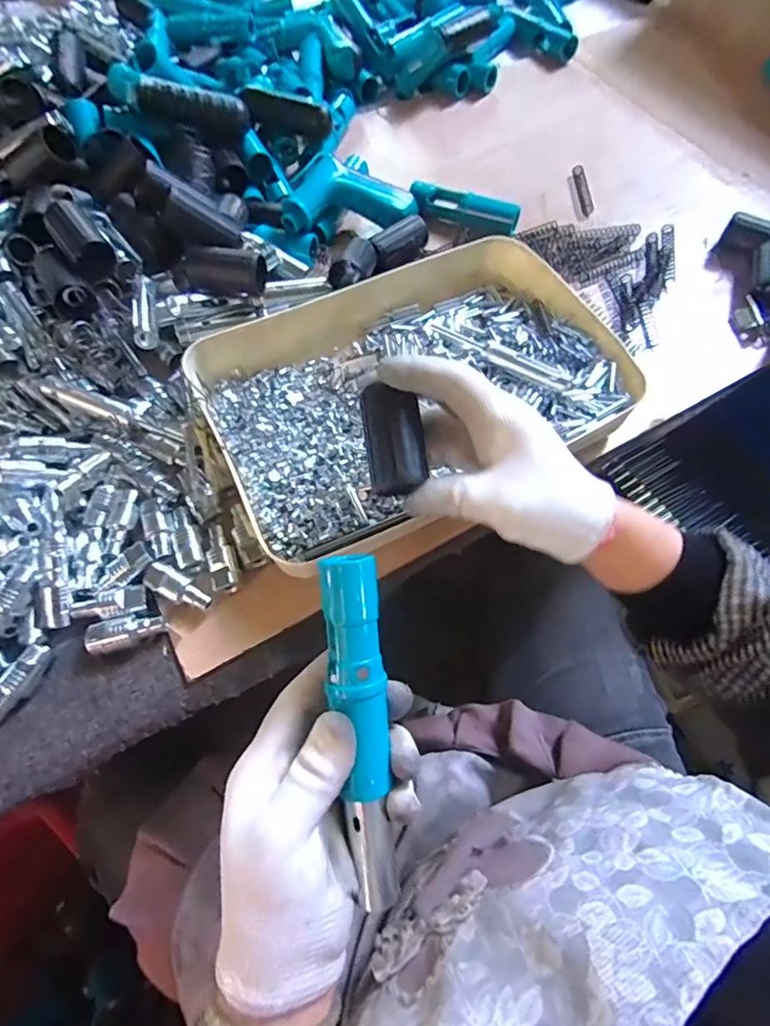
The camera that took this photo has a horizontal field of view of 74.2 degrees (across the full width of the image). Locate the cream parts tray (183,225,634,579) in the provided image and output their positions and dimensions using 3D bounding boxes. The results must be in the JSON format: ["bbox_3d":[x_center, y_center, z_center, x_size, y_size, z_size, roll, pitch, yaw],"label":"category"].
[{"bbox_3d":[0.022,-0.106,0.430,0.328,0.049,0.240,-26,67,-12],"label":"cream parts tray"}]

